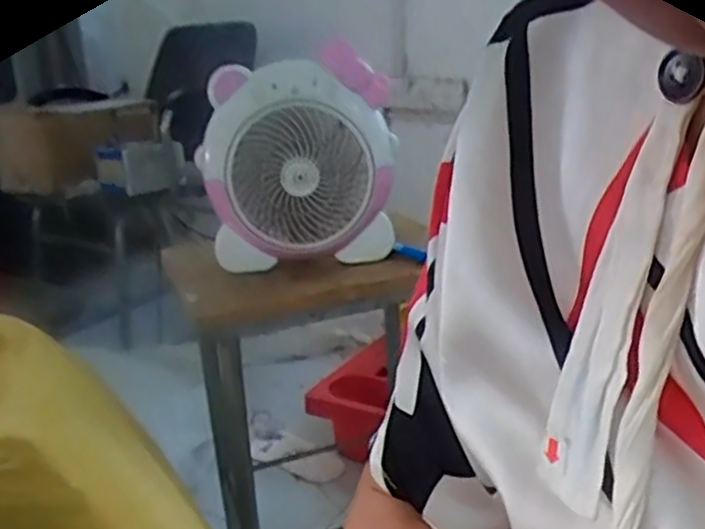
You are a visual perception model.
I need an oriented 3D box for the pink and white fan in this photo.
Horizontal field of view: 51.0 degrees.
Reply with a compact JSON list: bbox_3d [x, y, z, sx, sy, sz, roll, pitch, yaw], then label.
[{"bbox_3d":[-0.072,-0.140,1.023,0.249,0.273,0.131,-3,18,0],"label":"pink and white fan"}]

